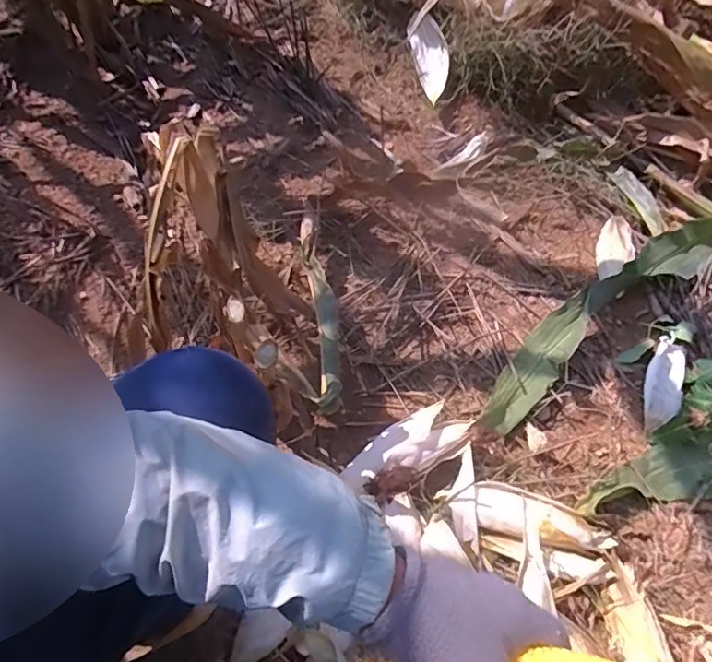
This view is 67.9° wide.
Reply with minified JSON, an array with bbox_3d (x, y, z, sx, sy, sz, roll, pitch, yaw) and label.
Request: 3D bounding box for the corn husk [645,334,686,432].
[{"bbox_3d":[0.492,0.087,0.845,0.062,0.055,0.154,26,59,11],"label":"corn husk"}]

